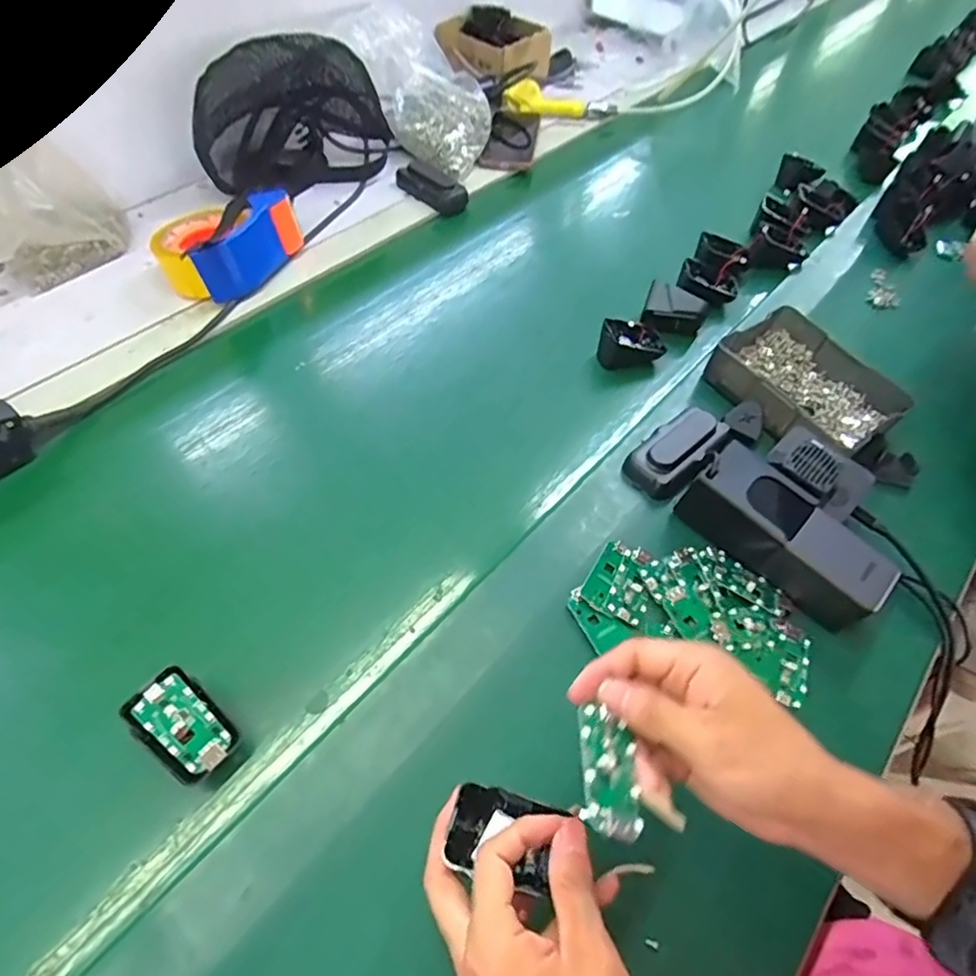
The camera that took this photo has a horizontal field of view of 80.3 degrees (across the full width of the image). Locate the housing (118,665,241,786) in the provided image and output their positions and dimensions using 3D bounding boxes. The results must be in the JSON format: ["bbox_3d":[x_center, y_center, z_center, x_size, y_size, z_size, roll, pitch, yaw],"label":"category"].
[{"bbox_3d":[-0.195,0.154,0.374,0.065,0.040,0.044,32,60,21],"label":"housing"}]

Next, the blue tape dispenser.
[{"bbox_3d":[-0.298,-0.272,0.648,0.122,0.068,0.139,16,56,11],"label":"blue tape dispenser"}]

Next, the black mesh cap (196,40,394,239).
[{"bbox_3d":[-0.250,-0.488,0.748,0.195,0.156,0.166,6,54,4],"label":"black mesh cap"}]

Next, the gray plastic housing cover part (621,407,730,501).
[{"bbox_3d":[0.174,-0.035,0.525,0.102,0.026,0.054,-35,62,-23],"label":"gray plastic housing cover part"}]

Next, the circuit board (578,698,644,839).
[{"bbox_3d":[0.060,0.139,0.286,0.032,0.005,0.062,26,37,-11],"label":"circuit board"}]

